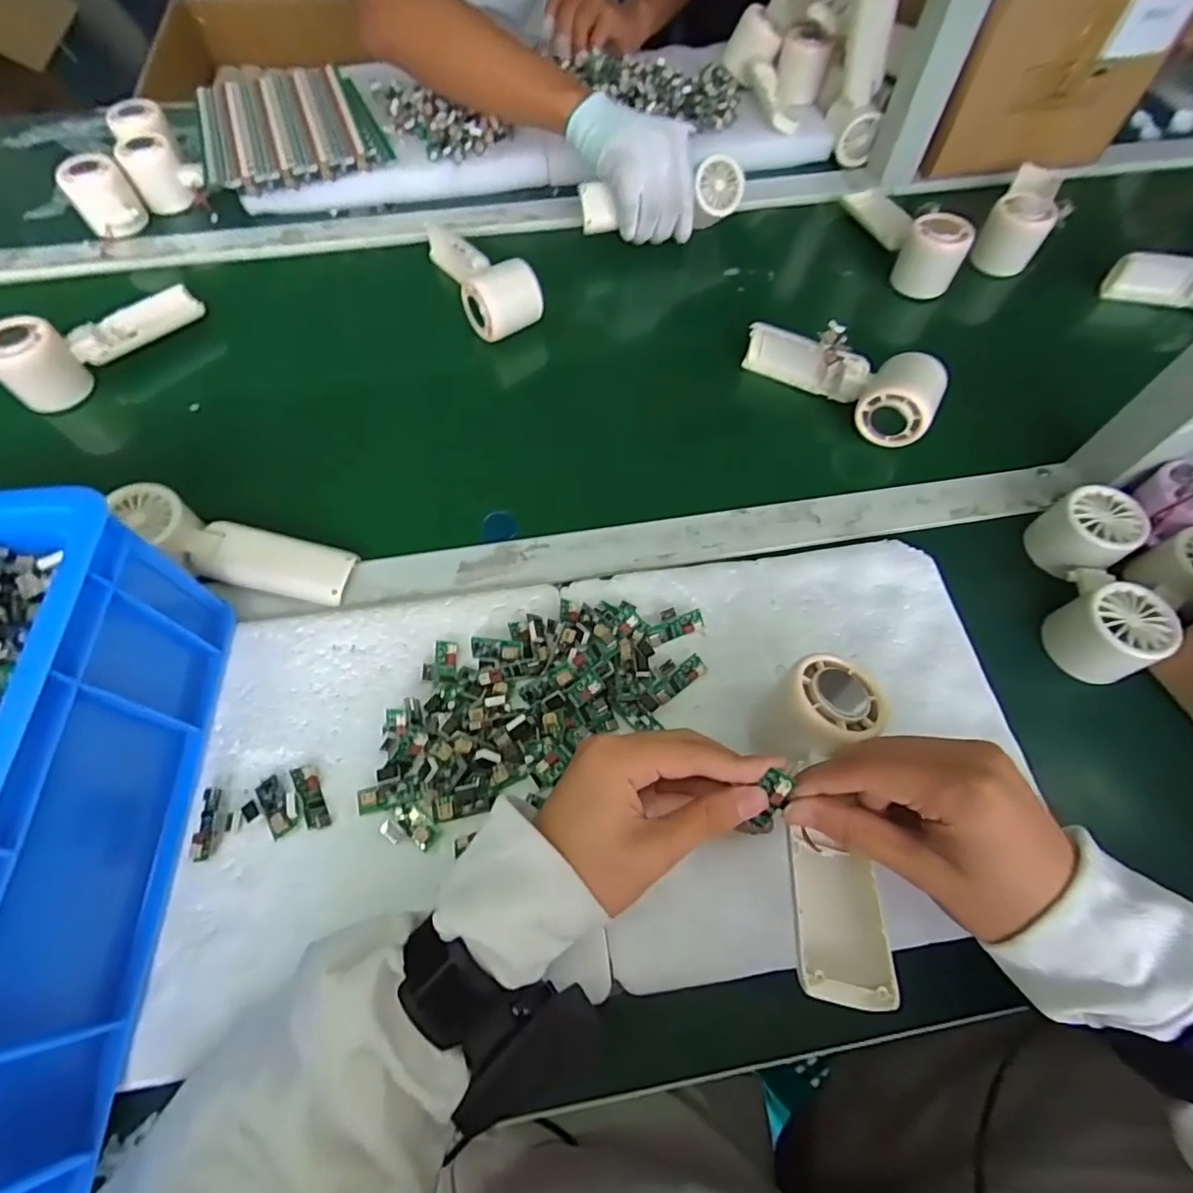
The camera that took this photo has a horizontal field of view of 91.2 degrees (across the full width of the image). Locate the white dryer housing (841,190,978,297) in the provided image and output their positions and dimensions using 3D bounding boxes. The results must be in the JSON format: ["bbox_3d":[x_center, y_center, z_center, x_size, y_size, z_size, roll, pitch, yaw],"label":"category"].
[{"bbox_3d":[0.305,-0.366,0.575,0.046,0.052,0.163,-15,65,-7],"label":"white dryer housing"}]

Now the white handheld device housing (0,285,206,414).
[{"bbox_3d":[-0.439,-0.233,0.514,0.043,0.057,0.167,41,70,18],"label":"white handheld device housing"}]

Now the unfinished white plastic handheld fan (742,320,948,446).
[{"bbox_3d":[0.211,-0.193,0.501,0.166,0.055,0.053,39,70,17],"label":"unfinished white plastic handheld fan"}]

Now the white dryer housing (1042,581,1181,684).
[{"bbox_3d":[0.347,0.025,0.397,0.051,0.049,0.058,-13,65,-7],"label":"white dryer housing"}]

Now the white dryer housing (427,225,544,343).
[{"bbox_3d":[-0.113,-0.318,0.561,0.066,0.051,0.159,-26,67,-12],"label":"white dryer housing"}]

